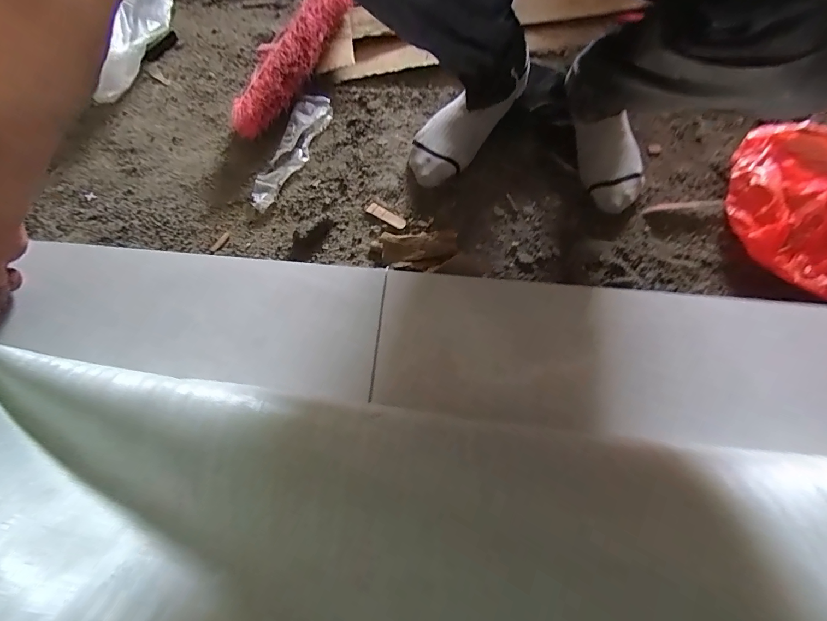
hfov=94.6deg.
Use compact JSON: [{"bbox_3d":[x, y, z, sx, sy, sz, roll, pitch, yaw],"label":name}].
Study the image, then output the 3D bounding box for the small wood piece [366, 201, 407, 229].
[{"bbox_3d":[-0.044,-0.152,0.610,0.069,0.004,0.020,33,72,13],"label":"small wood piece"}]

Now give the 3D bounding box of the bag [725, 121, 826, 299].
[{"bbox_3d":[0.629,-0.142,0.566,0.279,0.100,0.238,17,69,7],"label":"bag"}]

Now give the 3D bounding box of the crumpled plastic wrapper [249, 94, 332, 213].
[{"bbox_3d":[-0.212,-0.277,0.655,0.063,0.014,0.254,17,69,7],"label":"crumpled plastic wrapper"}]

